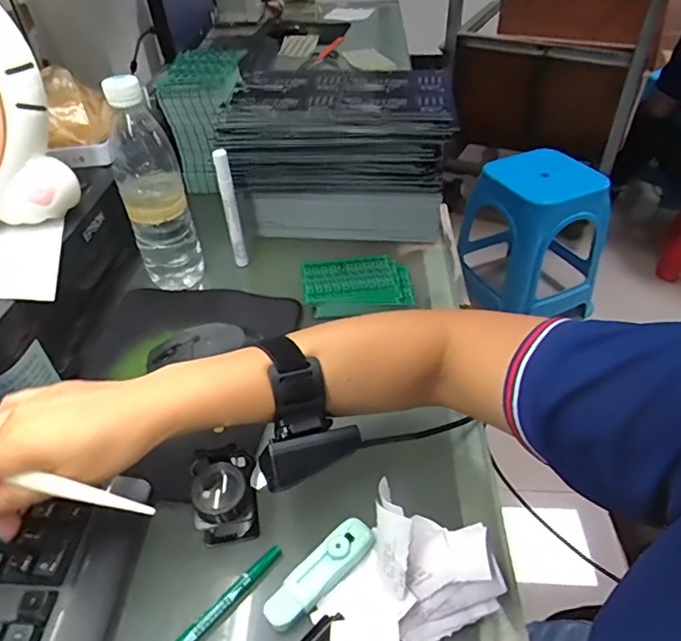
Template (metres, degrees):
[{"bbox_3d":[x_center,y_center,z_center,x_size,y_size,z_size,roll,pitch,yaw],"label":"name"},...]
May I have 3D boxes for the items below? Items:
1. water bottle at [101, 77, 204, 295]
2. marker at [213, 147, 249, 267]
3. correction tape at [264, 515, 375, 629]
[{"bbox_3d":[-0.199,-0.141,0.559,0.061,0.227,0.072,-10,43,-8],"label":"water bottle"},{"bbox_3d":[-0.125,-0.126,0.594,0.018,0.142,0.012,-12,43,-10],"label":"marker"},{"bbox_3d":[-0.013,0.171,0.353,0.085,0.015,0.025,-34,51,-30],"label":"correction tape"}]

